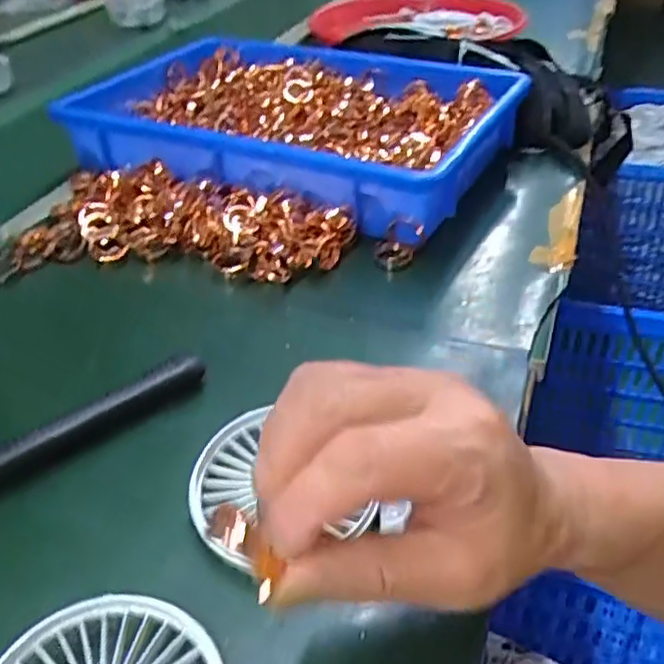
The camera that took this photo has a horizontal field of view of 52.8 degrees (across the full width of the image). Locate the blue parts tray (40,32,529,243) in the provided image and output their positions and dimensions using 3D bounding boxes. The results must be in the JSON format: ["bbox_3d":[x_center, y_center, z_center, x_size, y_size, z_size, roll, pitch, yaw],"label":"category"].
[{"bbox_3d":[-0.034,-0.188,0.589,0.354,0.062,0.234,15,42,22],"label":"blue parts tray"}]

